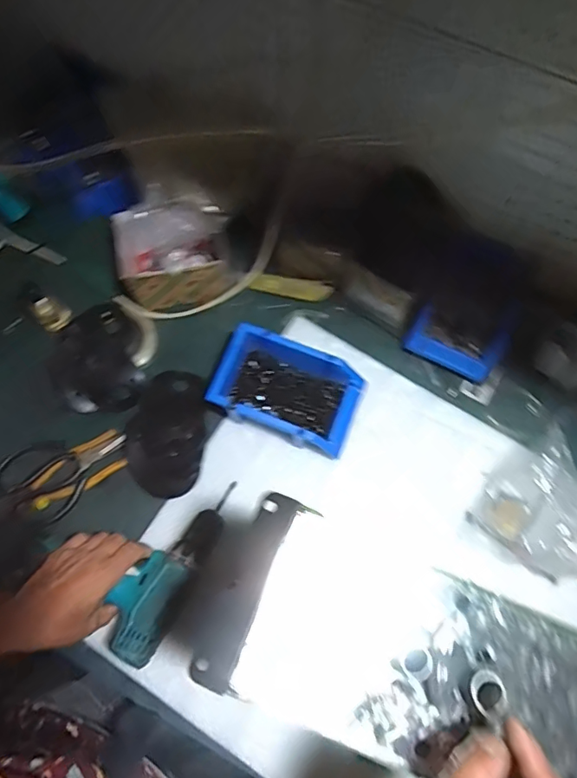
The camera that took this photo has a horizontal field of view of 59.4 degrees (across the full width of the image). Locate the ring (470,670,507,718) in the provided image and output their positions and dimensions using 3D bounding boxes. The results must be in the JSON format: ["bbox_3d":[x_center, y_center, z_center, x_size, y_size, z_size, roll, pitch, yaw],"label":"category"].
[{"bbox_3d":[0.145,0.221,0.367,0.023,0.006,0.031,-14,73,-5],"label":"ring"}]

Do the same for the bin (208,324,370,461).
[{"bbox_3d":[0.002,0.006,0.675,0.184,0.074,0.118,22,73,6],"label":"bin"}]

